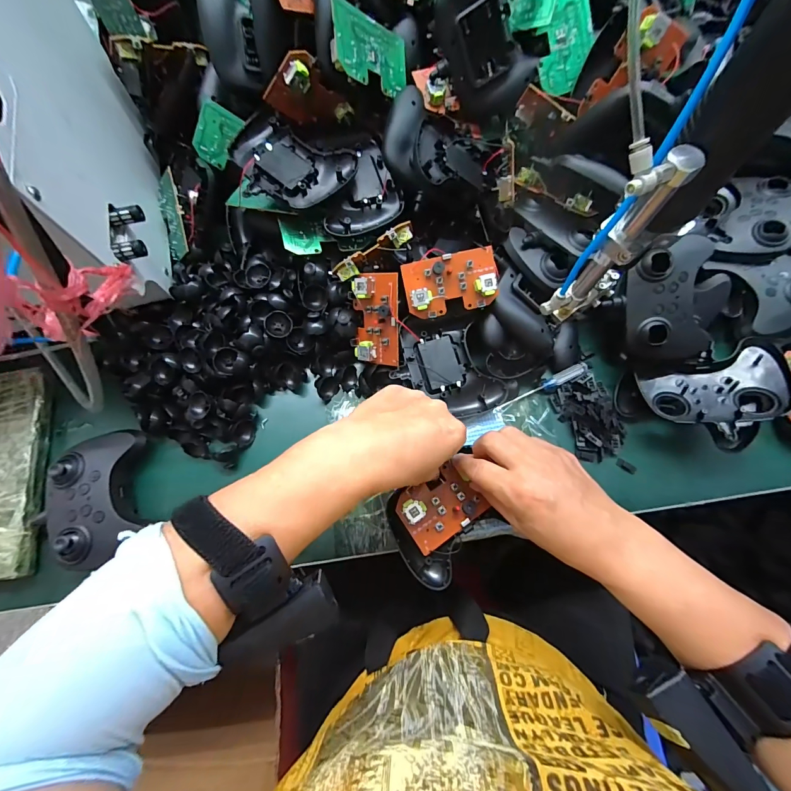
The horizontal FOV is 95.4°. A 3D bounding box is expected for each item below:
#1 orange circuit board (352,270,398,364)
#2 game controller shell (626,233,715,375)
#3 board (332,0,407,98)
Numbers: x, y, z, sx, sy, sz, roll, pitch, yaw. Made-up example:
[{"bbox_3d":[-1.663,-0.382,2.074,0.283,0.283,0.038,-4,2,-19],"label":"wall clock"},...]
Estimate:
[{"bbox_3d":[-0.021,-0.076,0.366,0.049,0.014,0.090,8,110,25],"label":"orange circuit board"},{"bbox_3d":[0.285,-0.093,0.370,0.114,0.042,0.129,-15,106,-2],"label":"game controller shell"},{"bbox_3d":[-0.021,-0.322,0.340,0.089,0.006,0.054,-21,112,-42],"label":"board"}]

